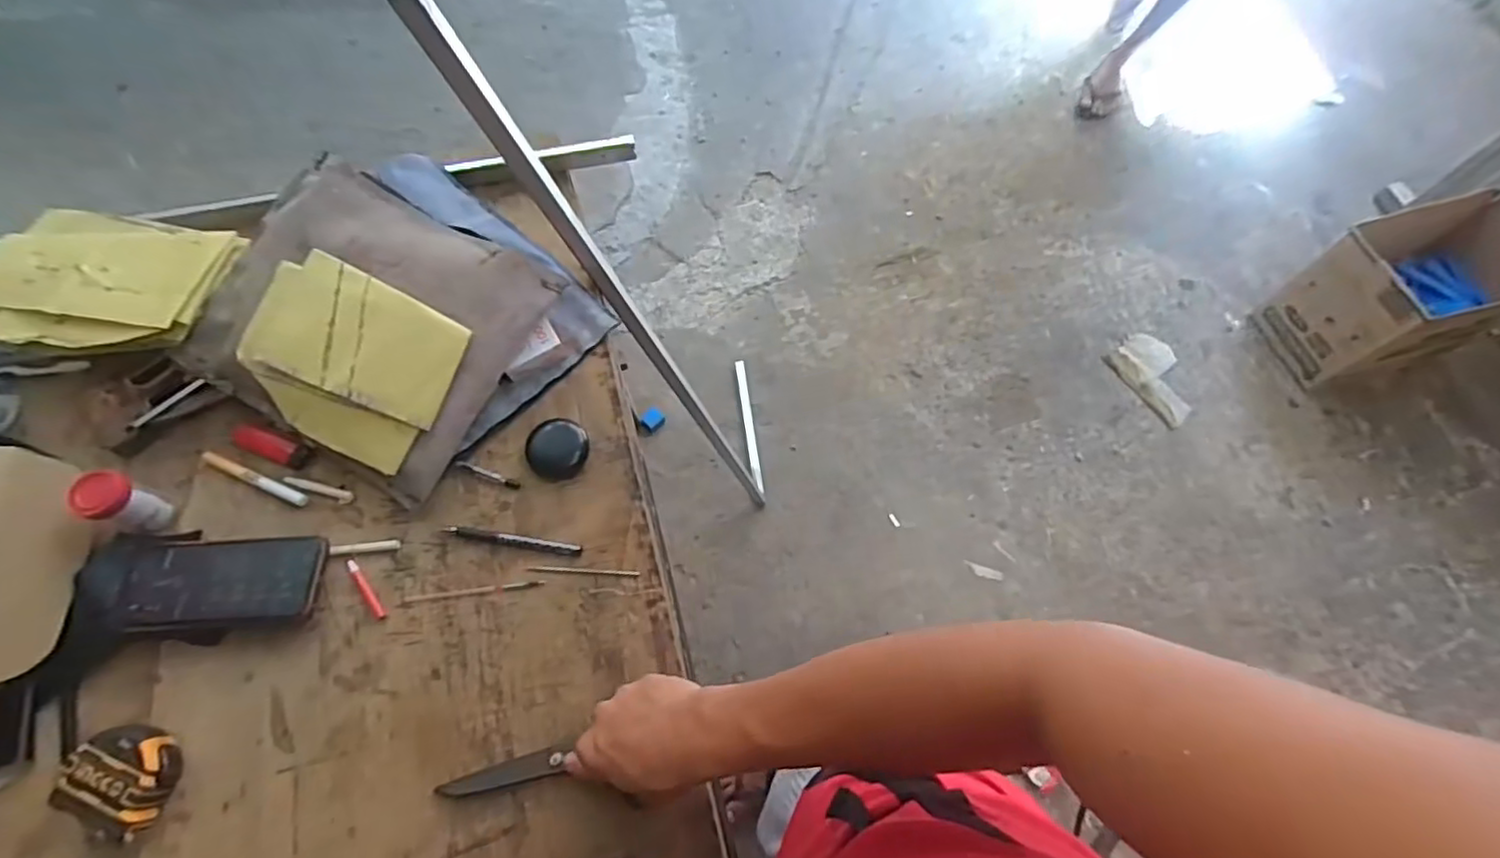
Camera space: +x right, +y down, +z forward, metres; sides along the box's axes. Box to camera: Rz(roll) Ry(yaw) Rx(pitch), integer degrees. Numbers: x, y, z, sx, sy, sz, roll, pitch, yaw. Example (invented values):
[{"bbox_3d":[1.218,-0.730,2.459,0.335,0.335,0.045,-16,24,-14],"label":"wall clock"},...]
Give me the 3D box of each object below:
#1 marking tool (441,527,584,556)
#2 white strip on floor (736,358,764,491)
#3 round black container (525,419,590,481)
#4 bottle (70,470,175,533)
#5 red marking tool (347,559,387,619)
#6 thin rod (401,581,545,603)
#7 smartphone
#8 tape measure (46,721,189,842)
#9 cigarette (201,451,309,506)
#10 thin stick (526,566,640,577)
[{"bbox_3d":[-0.226,0.106,0.620,0.133,0.005,0.011,9,66,3],"label":"marking tool"},{"bbox_3d":[-0.002,-0.013,1.629,0.025,0.015,0.358,-7,66,-3],"label":"white strip on floor"},{"bbox_3d":[-0.196,0.018,0.653,0.068,0.013,0.061,32,69,12],"label":"round black container"},{"bbox_3d":[-0.580,0.068,0.604,0.040,0.077,0.041,0,66,-1],"label":"bottle"},{"bbox_3d":[-0.356,0.149,0.603,0.009,0.004,0.067,-39,71,-15],"label":"red marking tool"},{"bbox_3d":[-0.258,0.151,0.605,0.128,0.004,0.007,-6,66,-4],"label":"thin rod"},{"bbox_3d":[-0.478,0.138,0.597,0.160,0.016,0.076,-2,61,-9],"label":"smartphone"},{"bbox_3d":[-0.518,0.287,0.533,0.080,0.044,0.078,8,66,3],"label":"tape measure"},{"bbox_3d":[-0.493,0.047,0.641,0.129,0.008,0.014,21,68,9],"label":"cigarette"},{"bbox_3d":[-0.157,0.134,0.610,0.106,0.004,0.004,2,66,1],"label":"thin stick"}]

